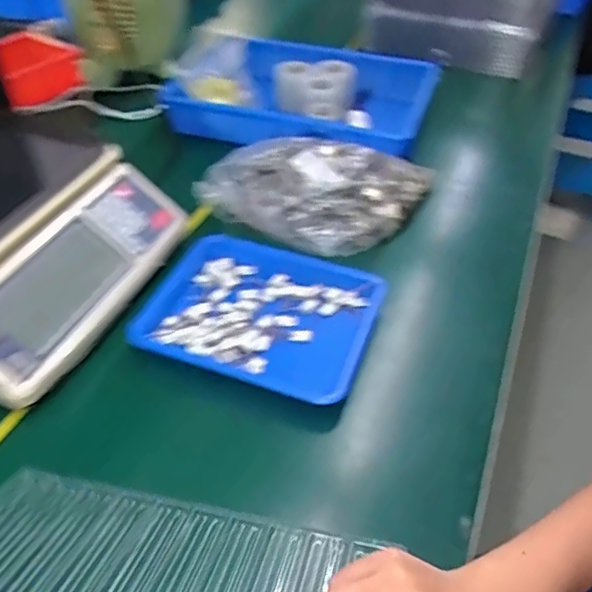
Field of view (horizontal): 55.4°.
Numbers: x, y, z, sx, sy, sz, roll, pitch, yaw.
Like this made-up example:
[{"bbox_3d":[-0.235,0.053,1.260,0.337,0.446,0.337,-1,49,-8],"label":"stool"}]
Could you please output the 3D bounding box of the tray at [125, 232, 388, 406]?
[{"bbox_3d":[-0.037,0.014,0.569,0.222,0.030,0.171,16,47,15],"label":"tray"}]

